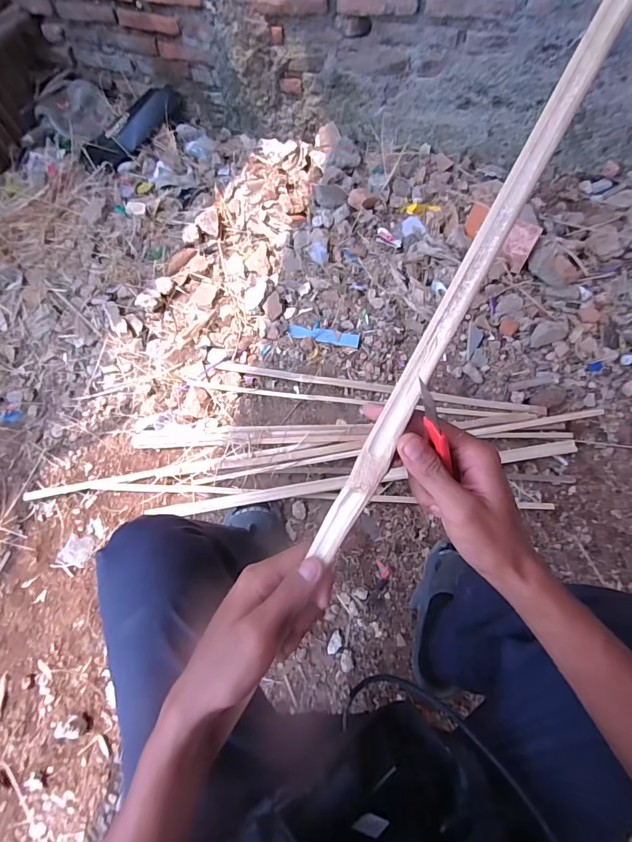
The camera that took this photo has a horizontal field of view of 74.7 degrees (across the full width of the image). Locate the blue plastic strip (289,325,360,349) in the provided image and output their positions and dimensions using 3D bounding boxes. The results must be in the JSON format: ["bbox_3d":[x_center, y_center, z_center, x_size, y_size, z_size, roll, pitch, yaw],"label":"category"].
[{"bbox_3d":[0.022,-0.232,1.129,0.189,0.008,0.039,11,71,7],"label":"blue plastic strip"}]

